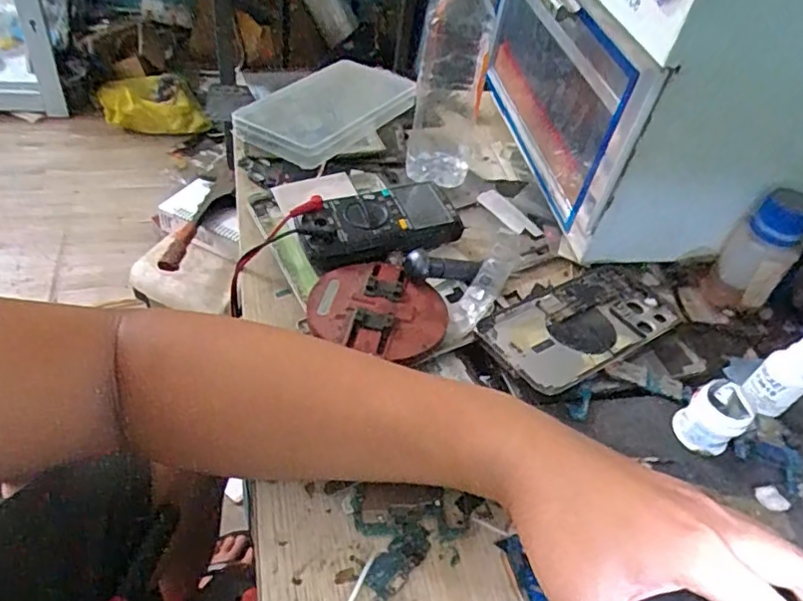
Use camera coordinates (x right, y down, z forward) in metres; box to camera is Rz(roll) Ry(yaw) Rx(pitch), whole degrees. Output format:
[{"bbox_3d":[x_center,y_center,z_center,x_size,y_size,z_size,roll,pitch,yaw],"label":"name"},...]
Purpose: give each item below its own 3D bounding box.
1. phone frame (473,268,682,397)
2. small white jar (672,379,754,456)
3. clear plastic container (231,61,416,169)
[{"bbox_3d":[0.140,0.016,0.449,0.166,0.007,0.074,-21,54,-28],"label":"phone frame"},{"bbox_3d":[0.198,0.075,0.379,0.032,0.035,0.034,6,46,-6],"label":"small white jar"},{"bbox_3d":[-0.067,-0.193,0.600,0.111,0.037,0.175,36,51,22],"label":"clear plastic container"}]

